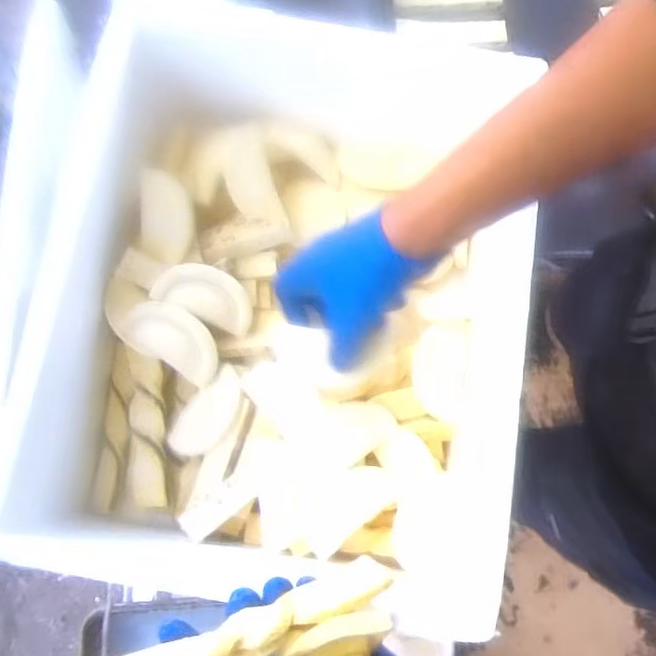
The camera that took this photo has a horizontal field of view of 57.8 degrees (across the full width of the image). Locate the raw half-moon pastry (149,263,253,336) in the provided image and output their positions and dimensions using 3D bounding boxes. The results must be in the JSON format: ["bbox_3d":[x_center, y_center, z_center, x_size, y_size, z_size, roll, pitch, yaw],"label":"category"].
[{"bbox_3d":[-0.102,-0.028,0.504,0.086,0.017,0.041,25,75,-19],"label":"raw half-moon pastry"}]

